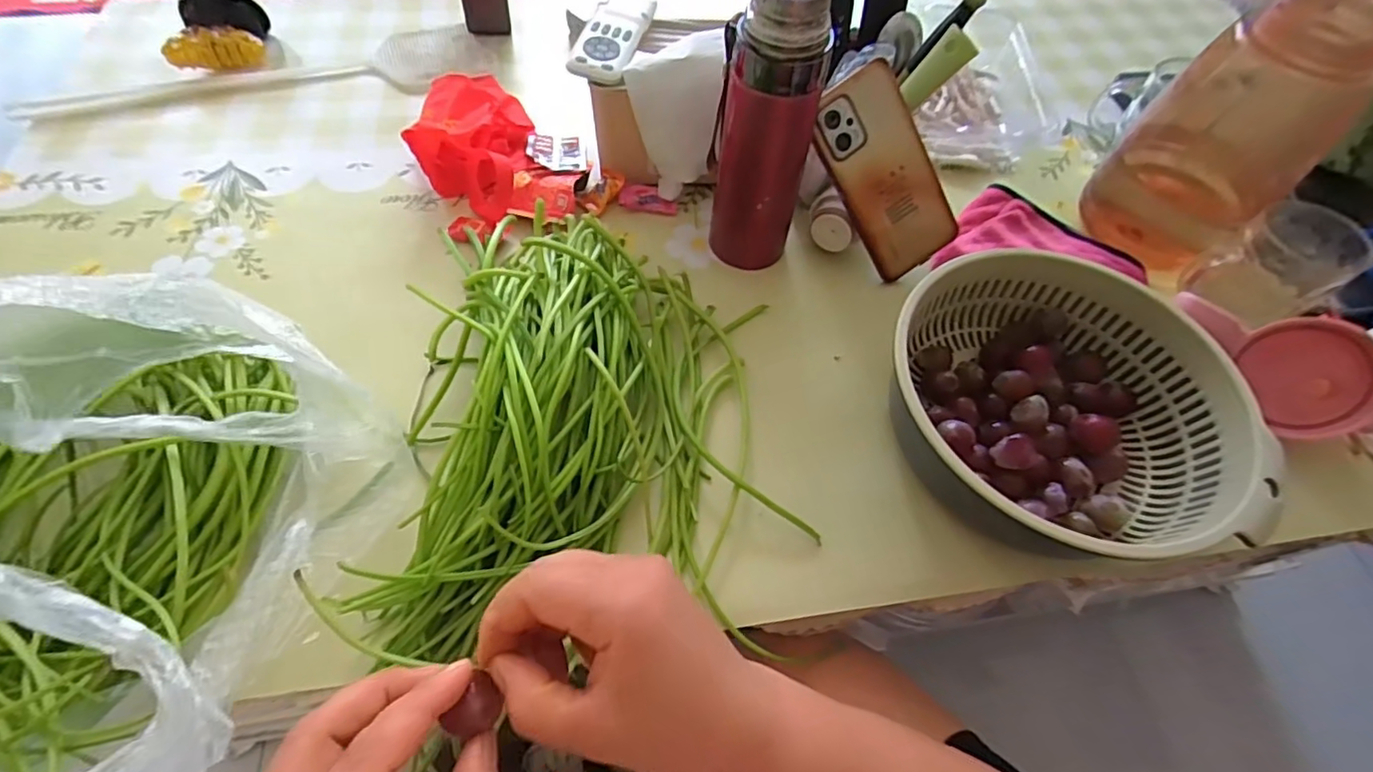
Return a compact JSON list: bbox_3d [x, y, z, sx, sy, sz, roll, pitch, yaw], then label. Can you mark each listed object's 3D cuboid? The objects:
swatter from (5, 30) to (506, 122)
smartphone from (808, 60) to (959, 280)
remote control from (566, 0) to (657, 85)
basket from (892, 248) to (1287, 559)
[{"bbox_3d":[-0.428,-0.324,0.628,0.458,0.009,0.095,-16,61,-12],"label":"swatter"},{"bbox_3d":[0.164,-0.171,0.487,0.077,0.163,0.010,-34,25,7],"label":"smartphone"},{"bbox_3d":[-0.060,-0.307,0.513,0.049,0.014,0.128,12,59,4],"label":"remote control"},{"bbox_3d":[0.248,0.016,0.418,0.221,0.086,0.212,1,59,-2],"label":"basket"}]

